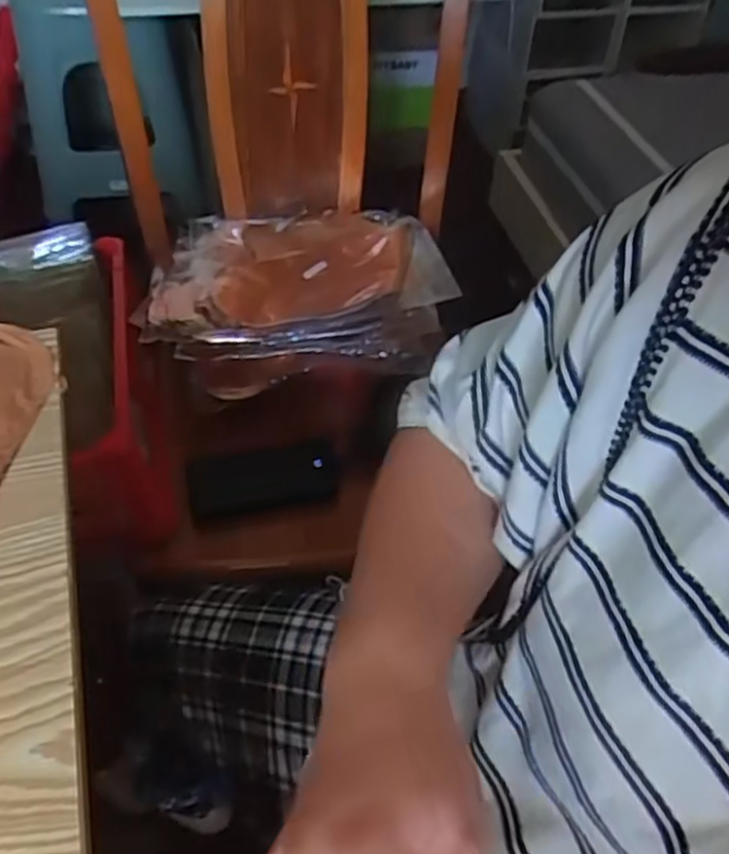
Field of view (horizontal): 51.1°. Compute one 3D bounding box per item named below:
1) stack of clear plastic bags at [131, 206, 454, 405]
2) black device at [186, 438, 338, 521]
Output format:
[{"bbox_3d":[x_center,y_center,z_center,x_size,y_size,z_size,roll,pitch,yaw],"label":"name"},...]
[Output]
[{"bbox_3d":[-0.081,-0.170,0.901,0.345,0.056,0.267,-2,49,-6],"label":"stack of clear plastic bags"},{"bbox_3d":[-0.107,0.052,0.814,0.157,0.022,0.077,-9,50,-11],"label":"black device"}]

